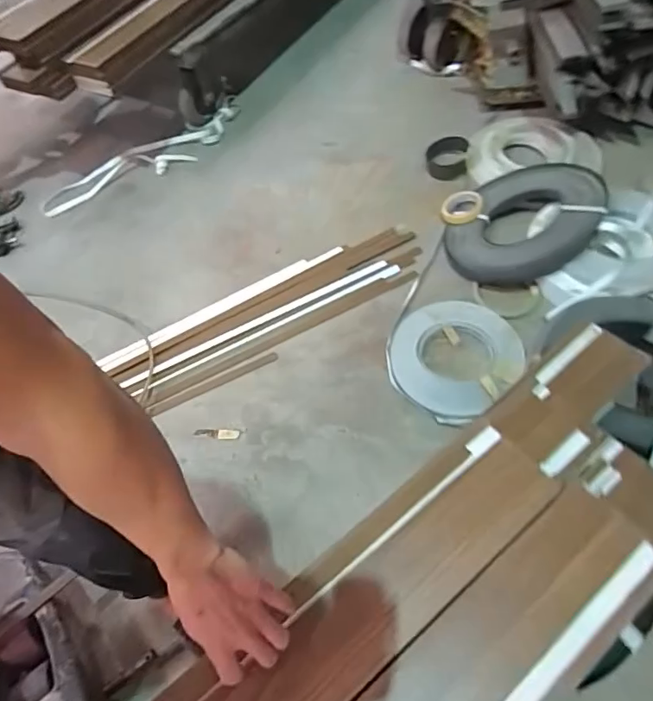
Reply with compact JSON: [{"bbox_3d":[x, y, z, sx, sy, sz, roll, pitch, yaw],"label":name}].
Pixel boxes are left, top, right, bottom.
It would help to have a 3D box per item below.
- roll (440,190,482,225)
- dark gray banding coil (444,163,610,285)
[{"bbox_3d":[0.349,-0.363,1.268,0.104,0.022,0.104,-9,61,22],"label":"roll"},{"bbox_3d":[0.473,-0.313,1.190,0.342,0.055,0.360,3,60,32],"label":"dark gray banding coil"}]

